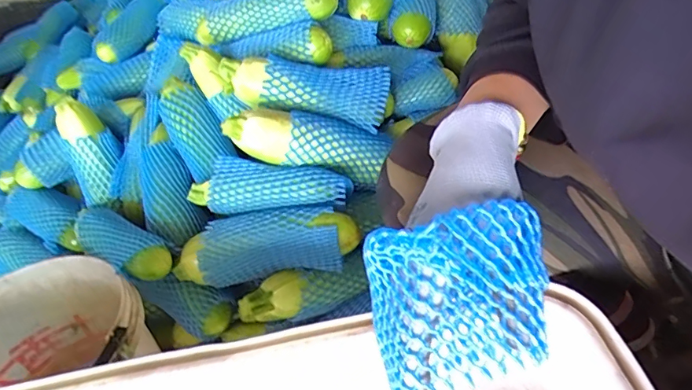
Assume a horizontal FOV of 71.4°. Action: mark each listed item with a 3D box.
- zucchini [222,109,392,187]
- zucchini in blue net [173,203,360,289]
[{"bbox_3d":[-0.042,-0.065,0.602,0.214,0.056,0.064,10,41,-20],"label":"zucchini"},{"bbox_3d":[-0.097,0.058,0.564,0.227,0.056,0.066,-12,43,14],"label":"zucchini in blue net"}]

